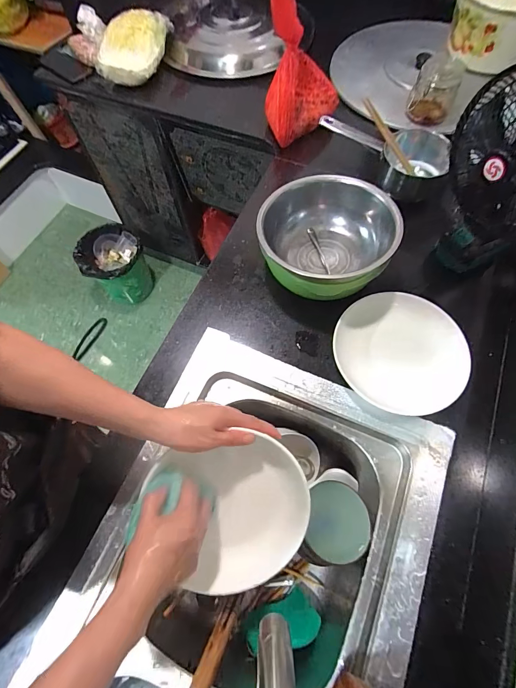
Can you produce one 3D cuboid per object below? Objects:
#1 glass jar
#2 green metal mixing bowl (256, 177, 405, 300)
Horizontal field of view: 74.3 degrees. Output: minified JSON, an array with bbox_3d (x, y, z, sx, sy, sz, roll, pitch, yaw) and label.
[{"bbox_3d":[0.386,-0.553,0.749,0.087,0.110,0.087,20,68,10],"label":"glass jar"},{"bbox_3d":[0.116,-0.185,0.616,0.214,0.126,0.221,-1,66,1],"label":"green metal mixing bowl"}]

